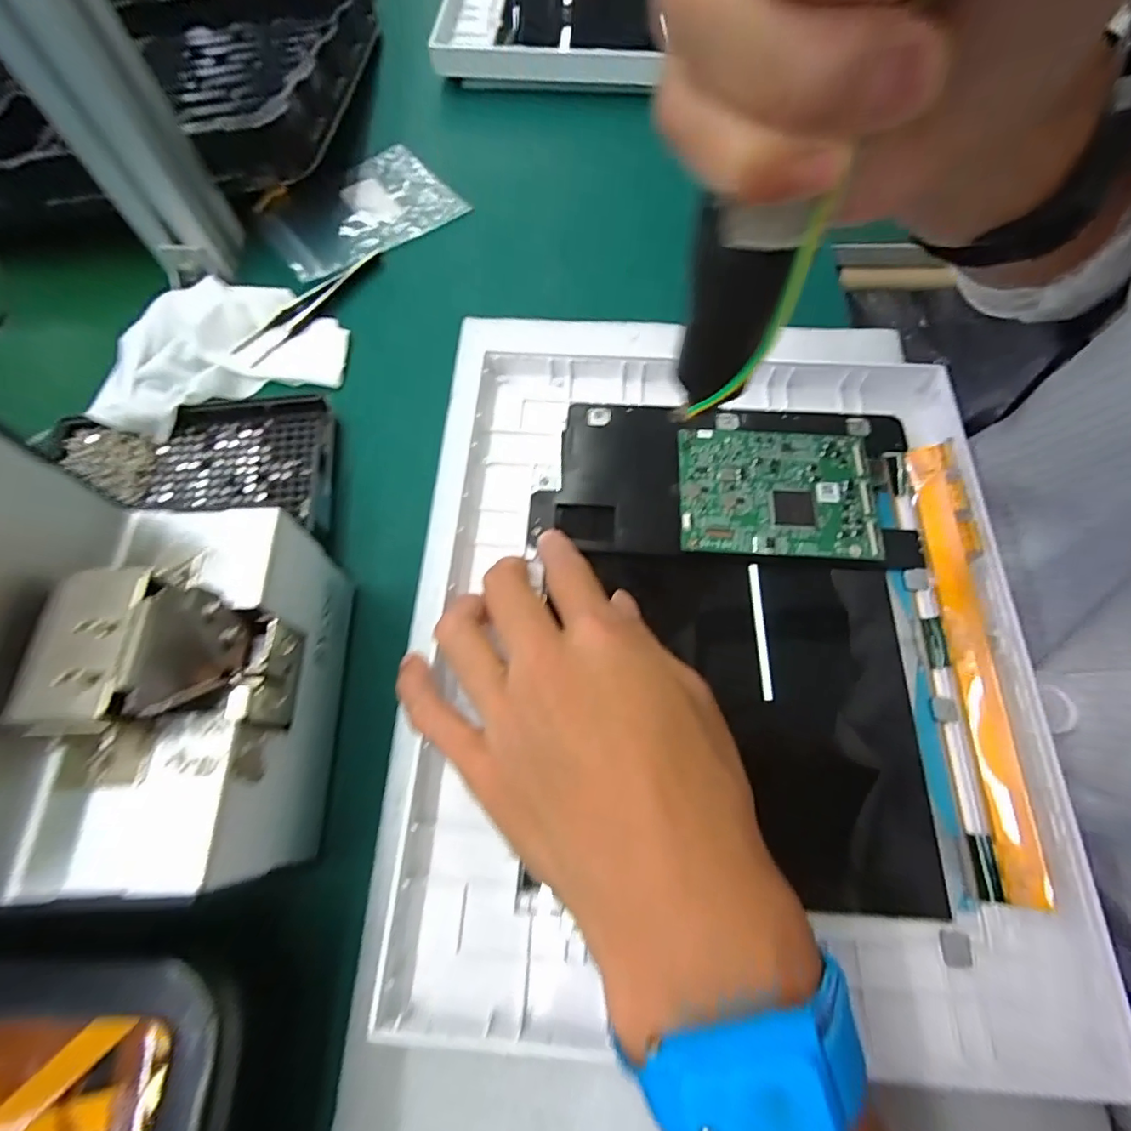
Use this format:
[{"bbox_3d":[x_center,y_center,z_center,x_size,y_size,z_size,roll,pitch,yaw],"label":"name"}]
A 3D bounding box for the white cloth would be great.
[{"bbox_3d":[-0.205,-0.128,0.310,0.131,0.023,0.100,-31,70,-12],"label":"white cloth"}]

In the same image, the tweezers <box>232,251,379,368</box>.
[{"bbox_3d":[-0.163,-0.169,0.334,0.017,0.008,0.113,29,70,13],"label":"tweezers"}]

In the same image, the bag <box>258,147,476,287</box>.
[{"bbox_3d":[-0.148,-0.253,0.372,0.128,0.008,0.094,-38,71,-14],"label":"bag"}]

